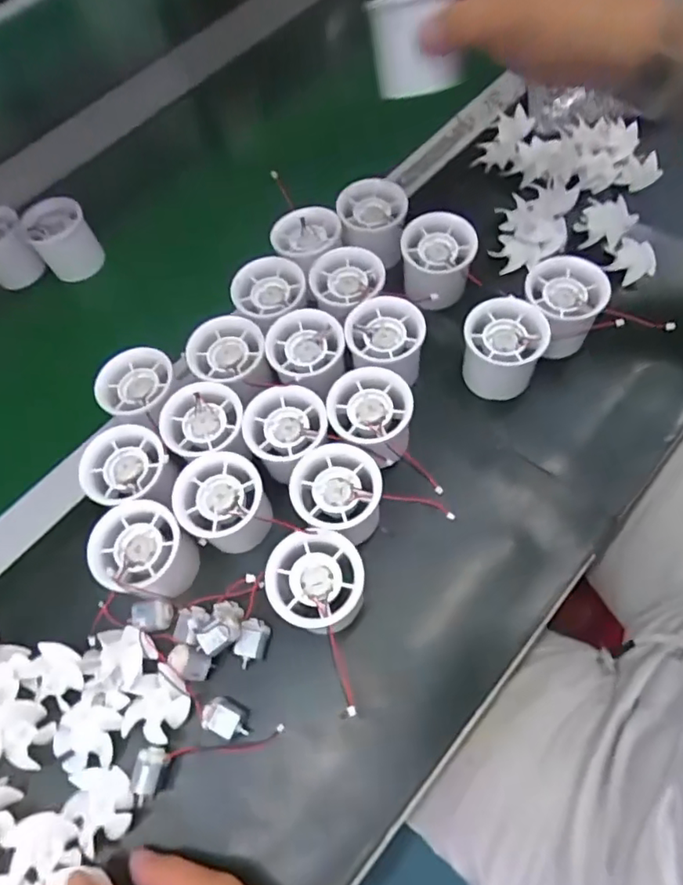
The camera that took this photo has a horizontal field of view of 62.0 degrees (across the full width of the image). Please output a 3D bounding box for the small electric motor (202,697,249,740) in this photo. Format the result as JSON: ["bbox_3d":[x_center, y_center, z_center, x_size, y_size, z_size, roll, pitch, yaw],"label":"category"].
[{"bbox_3d":[-0.069,0.166,0.342,0.027,0.014,0.018,18,66,16],"label":"small electric motor"}]

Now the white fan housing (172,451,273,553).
[{"bbox_3d":[-0.077,0.044,0.384,0.056,0.052,0.056,-3,63,6],"label":"white fan housing"}]

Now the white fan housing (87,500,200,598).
[{"bbox_3d":[-0.128,0.072,0.369,0.058,0.041,0.054,-3,63,6],"label":"white fan housing"}]

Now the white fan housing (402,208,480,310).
[{"bbox_3d":[0.076,-0.143,0.456,0.054,0.056,0.052,-1,65,3],"label":"white fan housing"}]

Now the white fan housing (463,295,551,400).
[{"bbox_3d":[0.115,-0.067,0.416,0.057,0.053,0.058,7,67,4],"label":"white fan housing"}]

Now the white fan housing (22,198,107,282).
[{"bbox_3d":[-0.259,-0.190,0.531,0.052,0.063,0.043,-37,69,-13],"label":"white fan housing"}]

